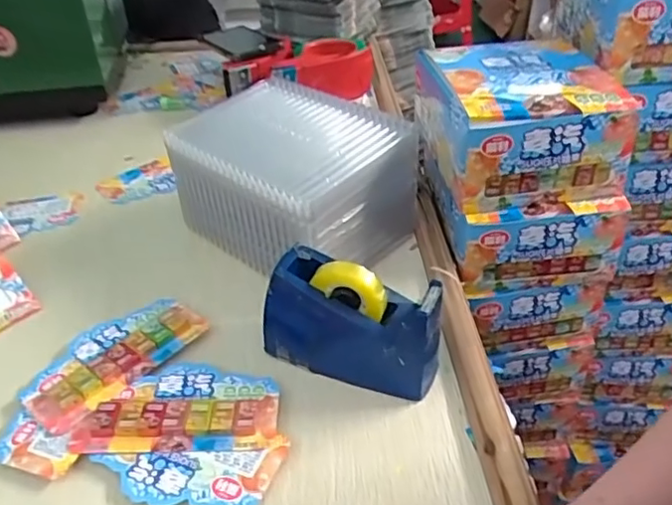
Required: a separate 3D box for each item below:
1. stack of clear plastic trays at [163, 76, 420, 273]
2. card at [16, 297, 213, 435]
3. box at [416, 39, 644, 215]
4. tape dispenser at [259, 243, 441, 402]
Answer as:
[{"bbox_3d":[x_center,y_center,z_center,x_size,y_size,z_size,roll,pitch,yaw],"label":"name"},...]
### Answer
[{"bbox_3d":[-0.045,-0.069,0.598,0.201,0.124,0.156,27,45,32],"label":"stack of clear plastic trays"},{"bbox_3d":[-0.184,0.081,0.496,0.079,0.014,0.145,27,45,32],"label":"card"},{"bbox_3d":[0.175,-0.135,0.597,0.156,0.098,0.184,-5,37,-5],"label":"box"},{"bbox_3d":[0.011,0.051,0.469,0.138,0.090,0.054,14,40,20],"label":"tape dispenser"}]

